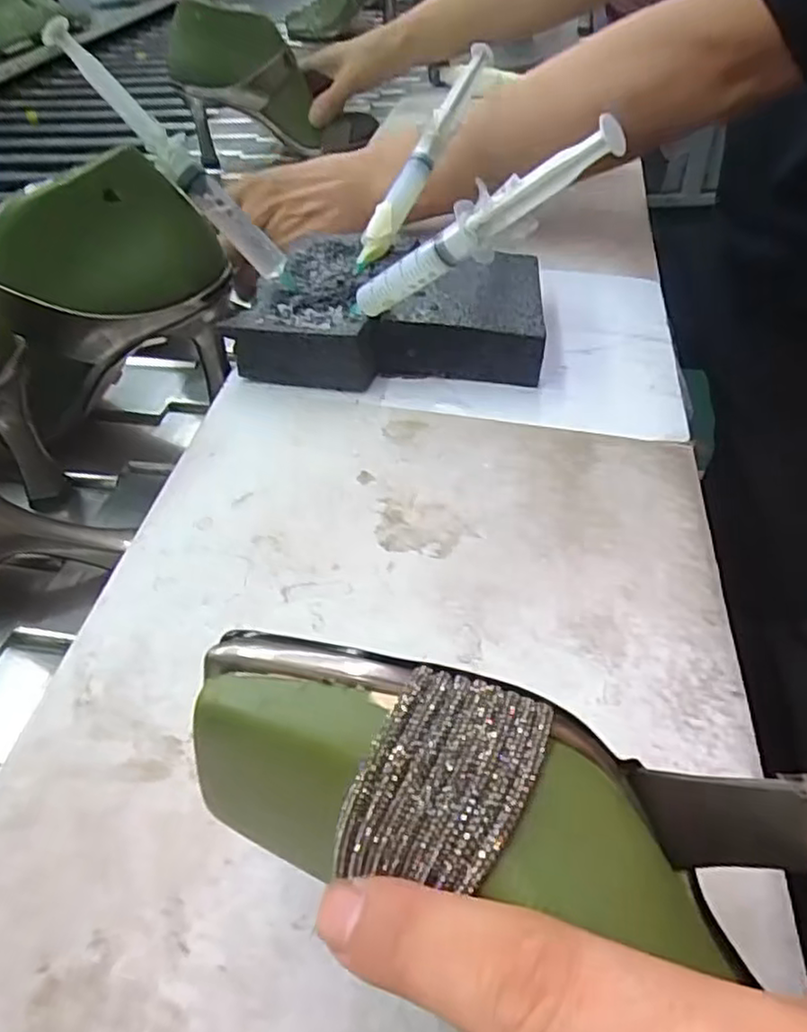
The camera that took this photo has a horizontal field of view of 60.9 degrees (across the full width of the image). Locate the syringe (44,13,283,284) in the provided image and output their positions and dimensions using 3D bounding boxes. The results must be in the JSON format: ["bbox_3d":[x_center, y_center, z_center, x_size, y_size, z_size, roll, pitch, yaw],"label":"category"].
[{"bbox_3d":[-0.123,-0.191,0.363,0.019,0.156,0.014,-26,25,45],"label":"syringe"}]

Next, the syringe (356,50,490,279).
[{"bbox_3d":[0.010,-0.214,0.427,0.018,0.024,0.157,20,77,21],"label":"syringe"}]

